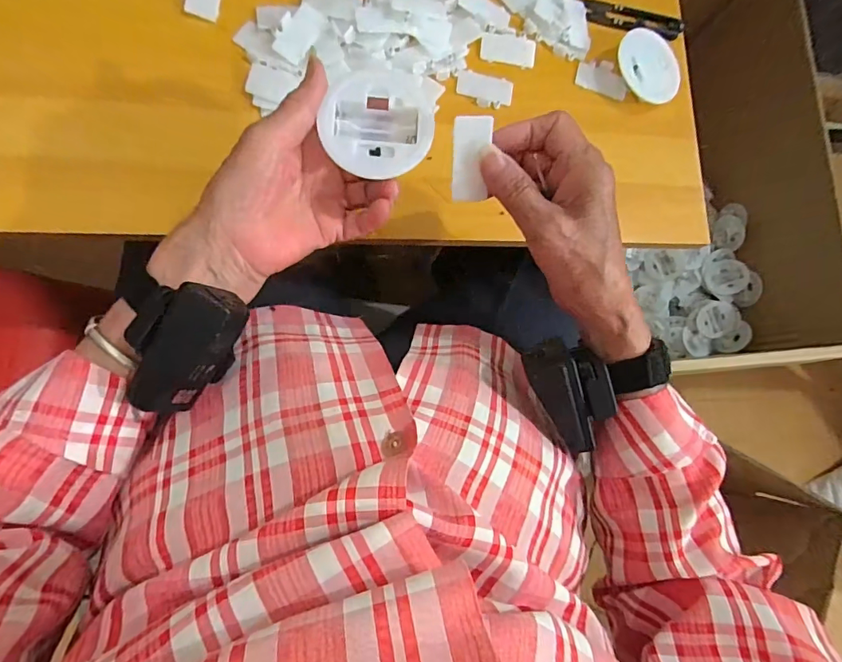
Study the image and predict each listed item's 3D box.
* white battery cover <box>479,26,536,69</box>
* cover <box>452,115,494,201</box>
[{"bbox_3d":[0.075,-0.242,0.390,0.047,0.005,0.028,6,81,-4],"label":"white battery cover"},{"bbox_3d":[0.029,-0.100,0.269,0.021,0.005,0.047,1,117,-5],"label":"cover"}]

